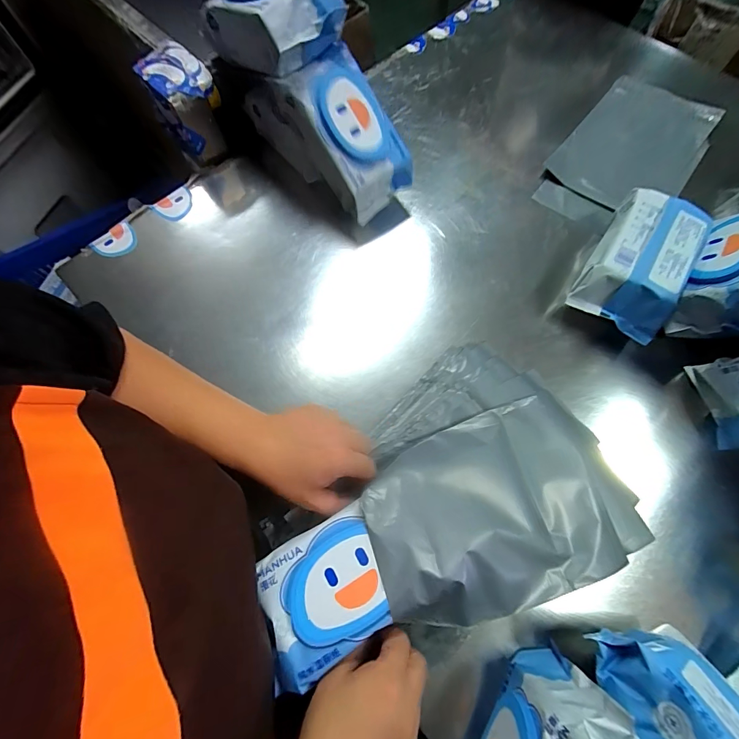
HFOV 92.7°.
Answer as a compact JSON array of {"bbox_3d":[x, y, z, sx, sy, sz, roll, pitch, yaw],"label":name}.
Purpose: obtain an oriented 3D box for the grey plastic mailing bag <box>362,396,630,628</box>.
[{"bbox_3d":[0.117,0.128,0.335,0.230,0.067,0.172,-15,68,-3],"label":"grey plastic mailing bag"}]

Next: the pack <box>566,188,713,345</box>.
[{"bbox_3d":[0.344,-0.135,0.459,0.106,0.080,0.183,31,73,11],"label":"pack"}]

